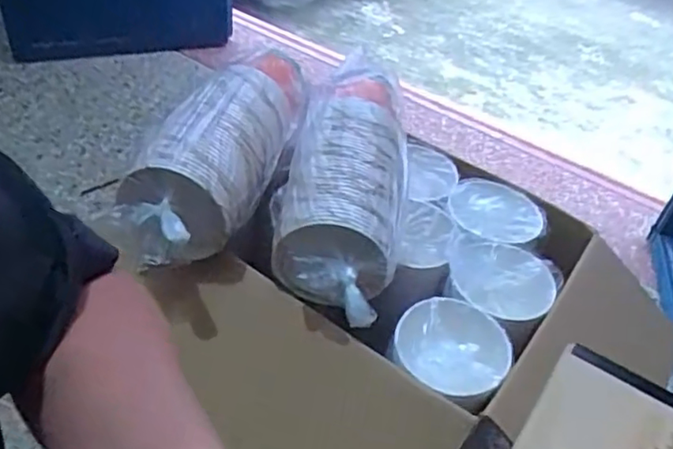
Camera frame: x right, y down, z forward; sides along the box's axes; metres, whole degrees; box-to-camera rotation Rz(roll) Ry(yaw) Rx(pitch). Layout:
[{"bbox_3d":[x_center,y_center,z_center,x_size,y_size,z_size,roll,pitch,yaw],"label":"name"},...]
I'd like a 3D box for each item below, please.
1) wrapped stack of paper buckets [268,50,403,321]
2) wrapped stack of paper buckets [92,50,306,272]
[{"bbox_3d":[0.024,-0.075,0.961,0.168,0.144,0.459,11,42,4],"label":"wrapped stack of paper buckets"},{"bbox_3d":[-0.165,-0.120,0.947,0.145,0.148,0.422,16,43,8],"label":"wrapped stack of paper buckets"}]

